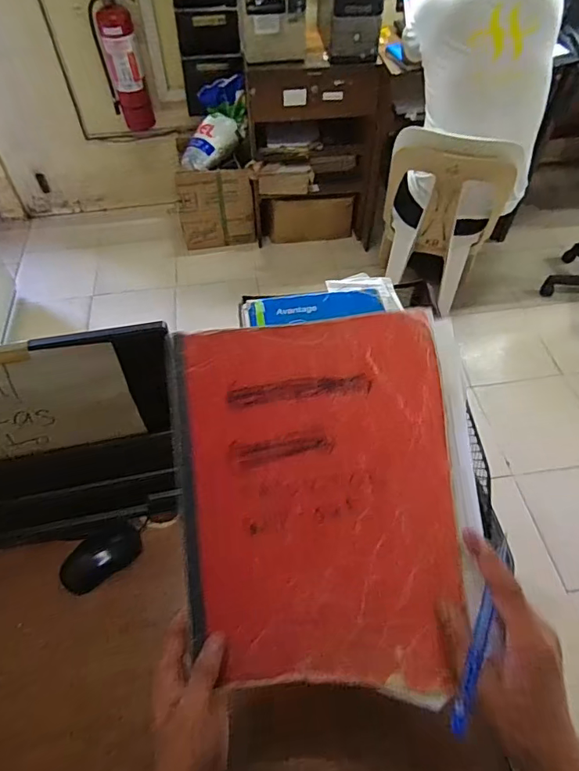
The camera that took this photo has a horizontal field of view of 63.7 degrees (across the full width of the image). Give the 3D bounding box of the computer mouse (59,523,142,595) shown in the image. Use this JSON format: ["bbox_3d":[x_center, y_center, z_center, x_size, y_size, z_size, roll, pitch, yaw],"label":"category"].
[{"bbox_3d":[-0.283,0.258,0.704,0.115,0.032,0.063,-38,63,-24],"label":"computer mouse"}]

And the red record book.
[{"bbox_3d":[0.027,0.096,0.387,0.232,0.034,0.298,-5,87,9],"label":"red record book"}]

